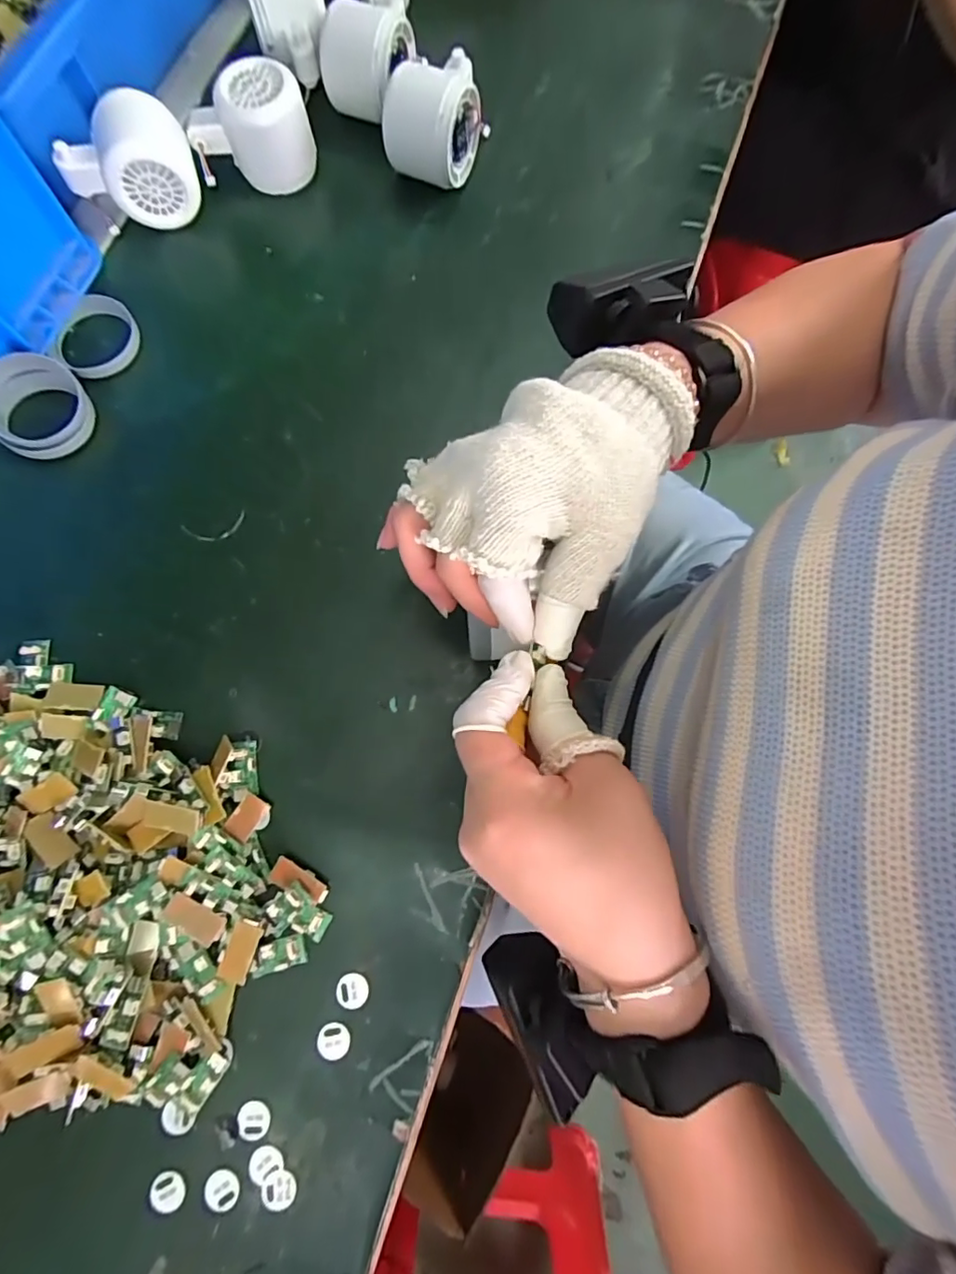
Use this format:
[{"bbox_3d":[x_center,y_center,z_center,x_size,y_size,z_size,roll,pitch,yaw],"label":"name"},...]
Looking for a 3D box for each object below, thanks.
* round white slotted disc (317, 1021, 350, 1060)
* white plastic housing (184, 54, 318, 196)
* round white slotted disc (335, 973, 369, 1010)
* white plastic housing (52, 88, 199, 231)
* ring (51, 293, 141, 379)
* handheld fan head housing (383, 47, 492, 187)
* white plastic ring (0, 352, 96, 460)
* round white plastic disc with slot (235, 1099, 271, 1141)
[{"bbox_3d":[-0.076,0.214,0.283,0.017,0.004,0.016,0,77,1],"label":"round white slotted disc"},{"bbox_3d":[-0.159,-0.351,0.381,0.081,0.055,0.058,-21,78,-4],"label":"white plastic housing"},{"bbox_3d":[-0.068,0.190,0.287,0.017,0.004,0.017,0,77,1],"label":"round white slotted disc"},{"bbox_3d":[-0.239,-0.322,0.371,0.082,0.062,0.045,-19,78,-3],"label":"white plastic housing"},{"bbox_3d":[-0.264,-0.207,0.372,0.057,0.014,0.057,0,77,1],"label":"ring"},{"bbox_3d":[-0.029,-0.364,0.377,0.057,0.056,0.054,26,79,6],"label":"handheld fan head housing"},{"bbox_3d":[-0.288,-0.148,0.348,0.055,0.030,0.056,0,77,1],"label":"white plastic ring"},{"bbox_3d":[-0.116,0.250,0.277,0.017,0.004,0.016,0,77,1],"label":"round white plastic disc with slot"}]

